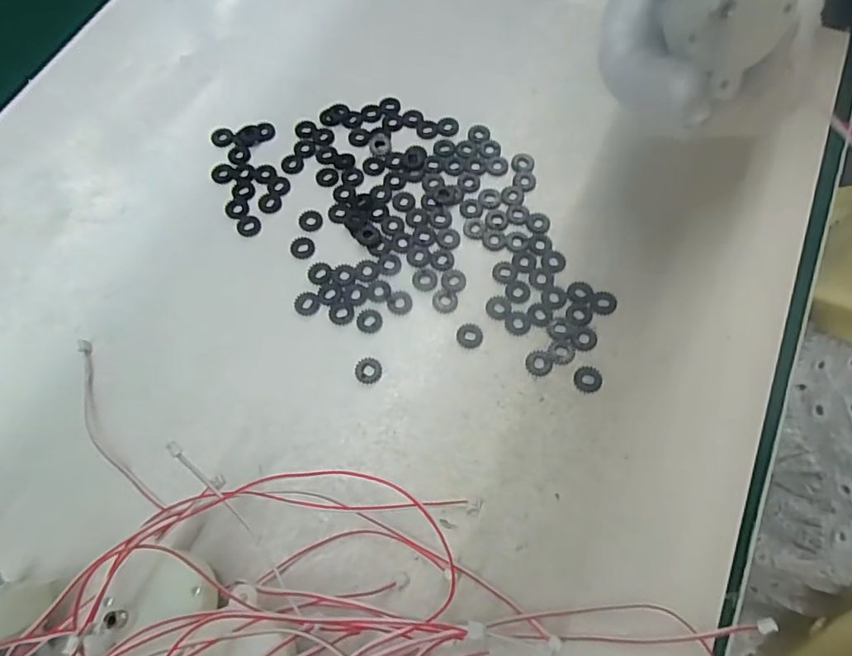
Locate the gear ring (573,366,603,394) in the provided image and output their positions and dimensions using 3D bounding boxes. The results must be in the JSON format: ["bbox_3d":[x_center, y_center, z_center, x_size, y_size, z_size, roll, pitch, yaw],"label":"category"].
[{"bbox_3d":[0.064,0.020,0.209,0.011,0.004,0.011,0,68,1],"label":"gear ring"}]

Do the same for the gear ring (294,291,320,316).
[{"bbox_3d":[-0.051,-0.011,0.226,0.011,0.004,0.011,0,68,1],"label":"gear ring"}]

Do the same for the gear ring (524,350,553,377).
[{"bbox_3d":[0.046,0.014,0.215,0.011,0.004,0.010,0,68,1],"label":"gear ring"}]

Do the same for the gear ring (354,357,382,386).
[{"bbox_3d":[-0.024,0.017,0.214,0.011,0.004,0.011,0,68,1],"label":"gear ring"}]

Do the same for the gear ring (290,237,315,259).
[{"bbox_3d":[-0.055,-0.036,0.236,0.011,0.004,0.011,0,68,1],"label":"gear ring"}]

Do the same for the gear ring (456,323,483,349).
[{"bbox_3d":[0.018,0.003,0.220,0.011,0.004,0.011,0,68,1],"label":"gear ring"}]

